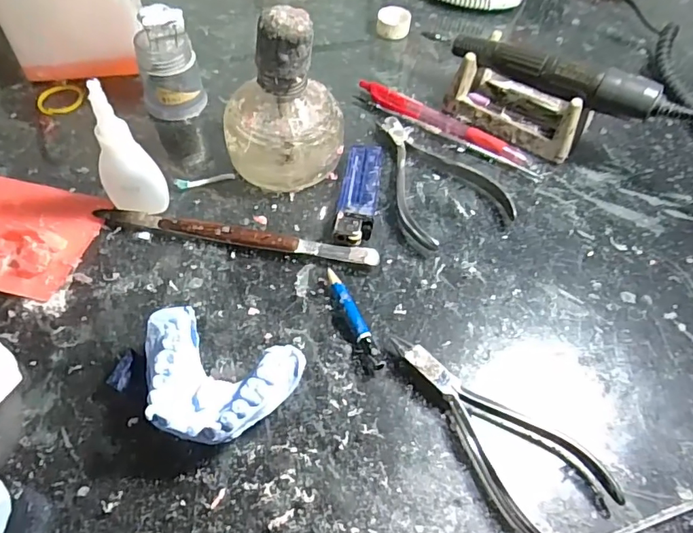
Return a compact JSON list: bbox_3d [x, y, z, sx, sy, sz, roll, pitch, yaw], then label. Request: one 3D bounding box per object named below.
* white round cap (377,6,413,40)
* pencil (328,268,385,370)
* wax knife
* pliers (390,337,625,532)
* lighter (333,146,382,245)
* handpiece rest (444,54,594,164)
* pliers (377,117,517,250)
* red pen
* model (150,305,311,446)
[{"bbox_3d":[0.043,-0.218,0.450,0.029,0.018,0.029,2,55,-3],"label":"white round cap"},{"bbox_3d":[0.003,0.028,0.275,0.008,0.008,0.065,-19,59,-17],"label":"pencil"},{"bbox_3d":[-0.066,-0.018,0.302,0.169,0.010,0.011,9,55,2],"label":"wax knife"},{"bbox_3d":[0.066,0.080,0.242,0.121,0.011,0.048,39,61,21],"label":"pliers"},{"bbox_3d":[0.008,-0.047,0.326,0.023,0.013,0.080,8,55,1],"label":"lighter"},{"bbox_3d":[0.134,-0.128,0.375,0.099,0.043,0.061,32,59,17],"label":"handpiece rest"},{"bbox_3d":[0.054,-0.065,0.343,0.074,0.012,0.117,-19,59,-17],"label":"pliers"},{"bbox_3d":[0.068,-0.107,0.373,0.138,0.012,0.014,32,59,17],"label":"red pen"},{"bbox_3d":[-0.063,0.056,0.237,0.074,0.031,0.055,16,56,7],"label":"model"}]

